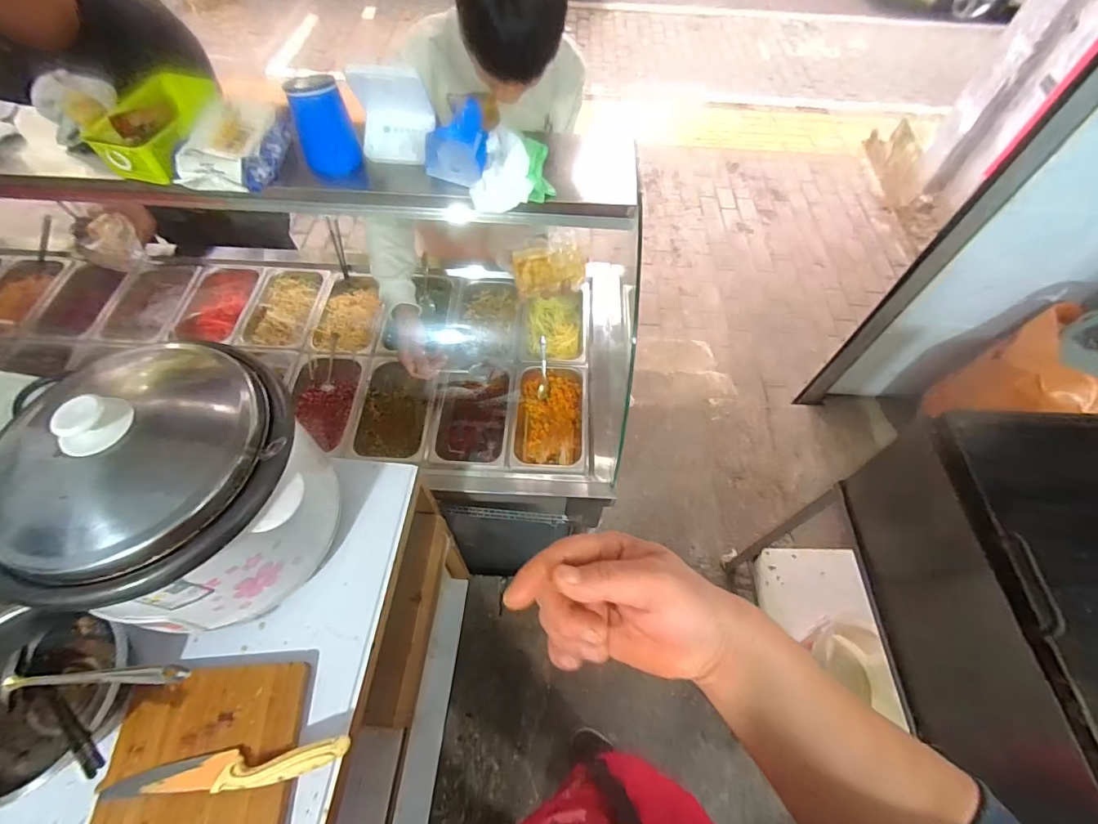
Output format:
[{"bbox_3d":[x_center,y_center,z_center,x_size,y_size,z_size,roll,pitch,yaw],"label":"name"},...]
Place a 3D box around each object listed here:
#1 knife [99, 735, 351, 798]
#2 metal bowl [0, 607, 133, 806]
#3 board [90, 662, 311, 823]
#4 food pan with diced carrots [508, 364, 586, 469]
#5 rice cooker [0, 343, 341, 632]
[{"bbox_3d":[-0.348,0.392,0.525,0.253,0.025,0.035,-4,59,-6],"label":"knife"},{"bbox_3d":[-0.578,0.333,0.546,0.195,0.102,0.185,1,59,-2],"label":"metal bowl"},{"bbox_3d":[-0.381,0.435,0.505,0.195,0.024,0.288,-2,59,-4],"label":"board"},{"bbox_3d":[0.001,0.020,1.069,0.159,0.077,0.258,4,59,-1],"label":"food pan with diced carrots"},{"bbox_3d":[-0.419,0.089,0.560,0.263,0.254,0.283,35,63,17],"label":"rice cooker"}]

